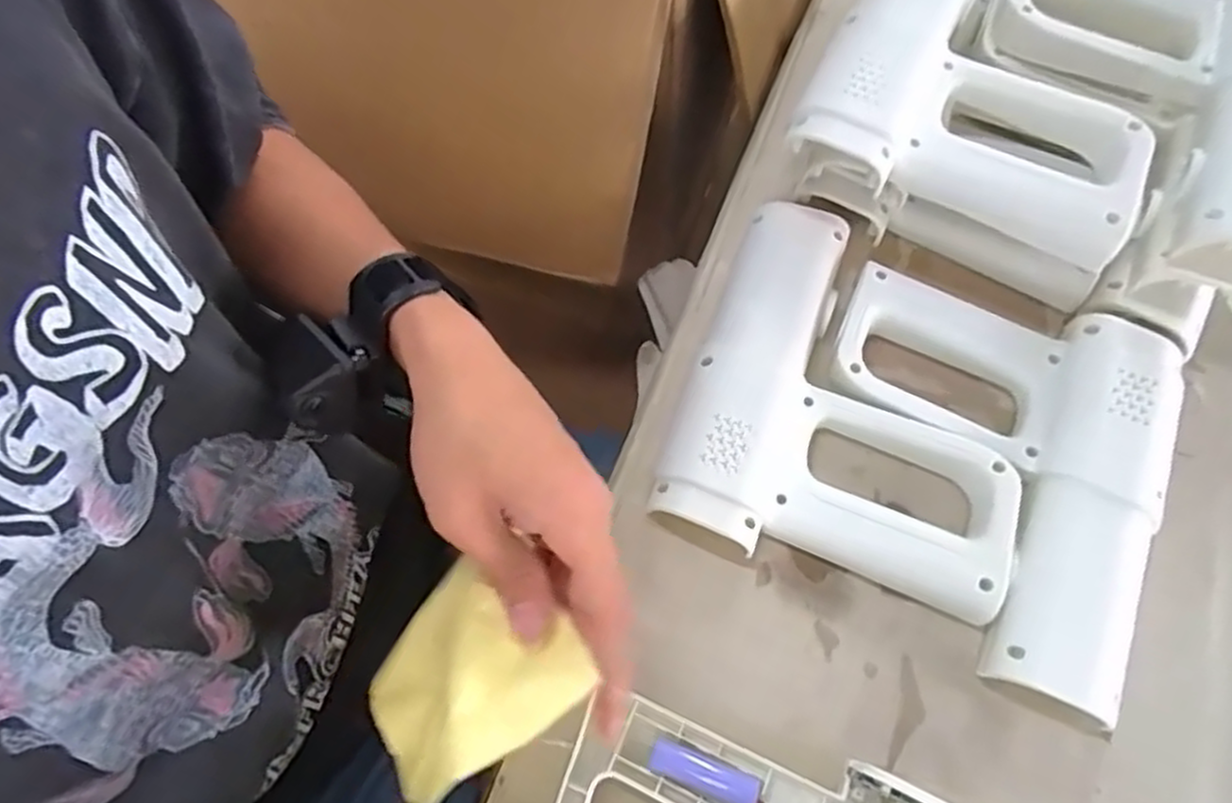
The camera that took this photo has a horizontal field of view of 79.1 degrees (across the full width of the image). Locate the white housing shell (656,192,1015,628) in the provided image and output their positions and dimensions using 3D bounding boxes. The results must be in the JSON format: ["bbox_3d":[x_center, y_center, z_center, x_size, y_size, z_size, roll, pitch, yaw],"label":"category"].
[{"bbox_3d":[0.132,-0.003,0.414,0.176,0.029,0.200,16,69,9],"label":"white housing shell"}]

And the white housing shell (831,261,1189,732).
[{"bbox_3d":[0.189,0.030,0.391,0.174,0.031,0.200,23,70,11],"label":"white housing shell"}]

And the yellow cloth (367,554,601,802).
[{"bbox_3d":[-0.062,0.118,0.308,0.032,0.089,0.079,32,89,-31],"label":"yellow cloth"}]

